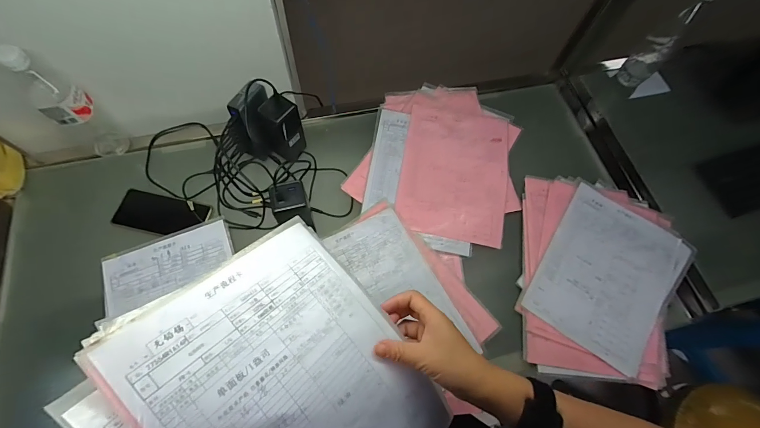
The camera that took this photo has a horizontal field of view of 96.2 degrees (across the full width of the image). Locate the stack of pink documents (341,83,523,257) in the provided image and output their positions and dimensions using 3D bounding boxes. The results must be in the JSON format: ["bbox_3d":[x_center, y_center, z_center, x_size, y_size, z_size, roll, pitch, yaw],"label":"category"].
[{"bbox_3d":[0.130,-0.117,0.713,0.317,0.022,0.368,20,68,6],"label":"stack of pink documents"}]

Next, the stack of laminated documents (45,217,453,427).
[{"bbox_3d":[-0.085,0.181,0.322,0.249,0.055,0.299,-33,88,-38],"label":"stack of laminated documents"}]

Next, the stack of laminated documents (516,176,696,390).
[{"bbox_3d":[0.409,0.103,0.629,0.299,0.031,0.377,12,67,2],"label":"stack of laminated documents"}]

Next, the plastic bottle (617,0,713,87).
[{"bbox_3d":[0.598,-0.363,0.722,0.064,0.237,0.057,41,71,13],"label":"plastic bottle"}]

